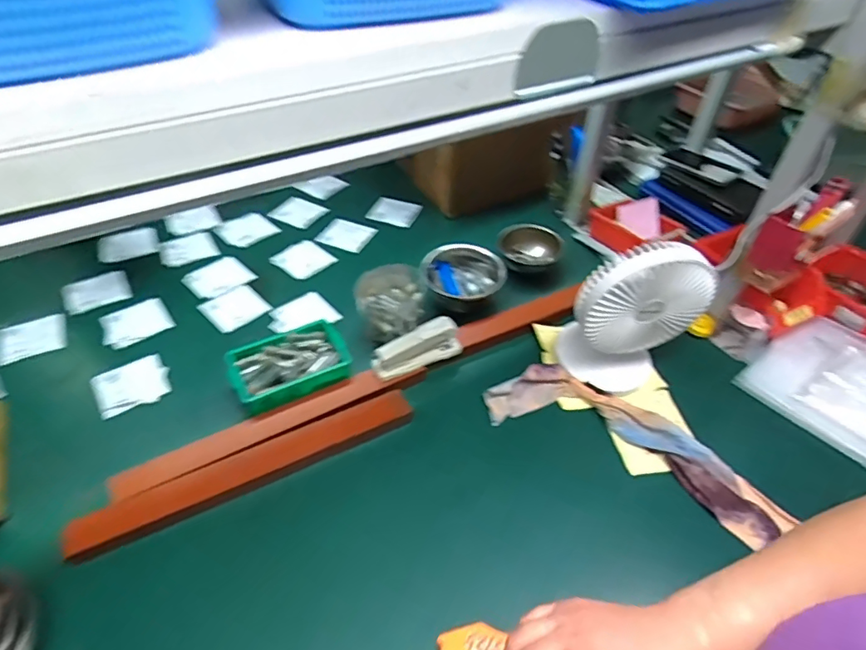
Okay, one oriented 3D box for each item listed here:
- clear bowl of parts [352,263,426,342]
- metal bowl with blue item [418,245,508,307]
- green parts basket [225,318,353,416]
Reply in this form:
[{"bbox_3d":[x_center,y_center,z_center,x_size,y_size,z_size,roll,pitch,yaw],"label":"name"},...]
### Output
[{"bbox_3d":[-0.063,-0.030,0.795,0.101,0.080,0.094,1,45,-1],"label":"clear bowl of parts"},{"bbox_3d":[0.048,-0.075,0.837,0.123,0.065,0.123,1,45,-1],"label":"metal bowl with blue item"},{"bbox_3d":[-0.195,0.060,0.726,0.151,0.049,0.099,-22,50,-22],"label":"green parts basket"}]

